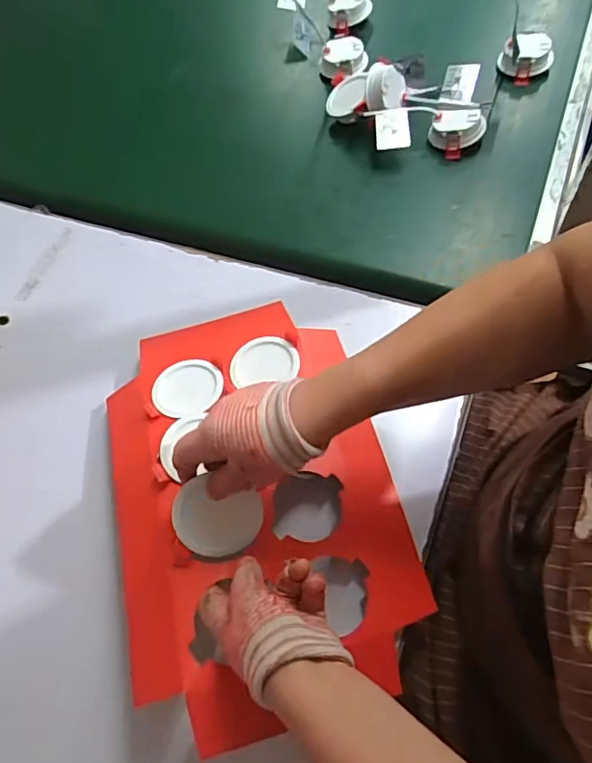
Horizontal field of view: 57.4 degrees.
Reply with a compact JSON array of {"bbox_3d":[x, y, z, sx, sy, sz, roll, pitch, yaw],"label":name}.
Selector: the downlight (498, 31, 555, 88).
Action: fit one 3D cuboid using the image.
[{"bbox_3d":[0.318,-0.447,0.748,0.074,0.045,0.058,1,63,6],"label":"downlight"}]

